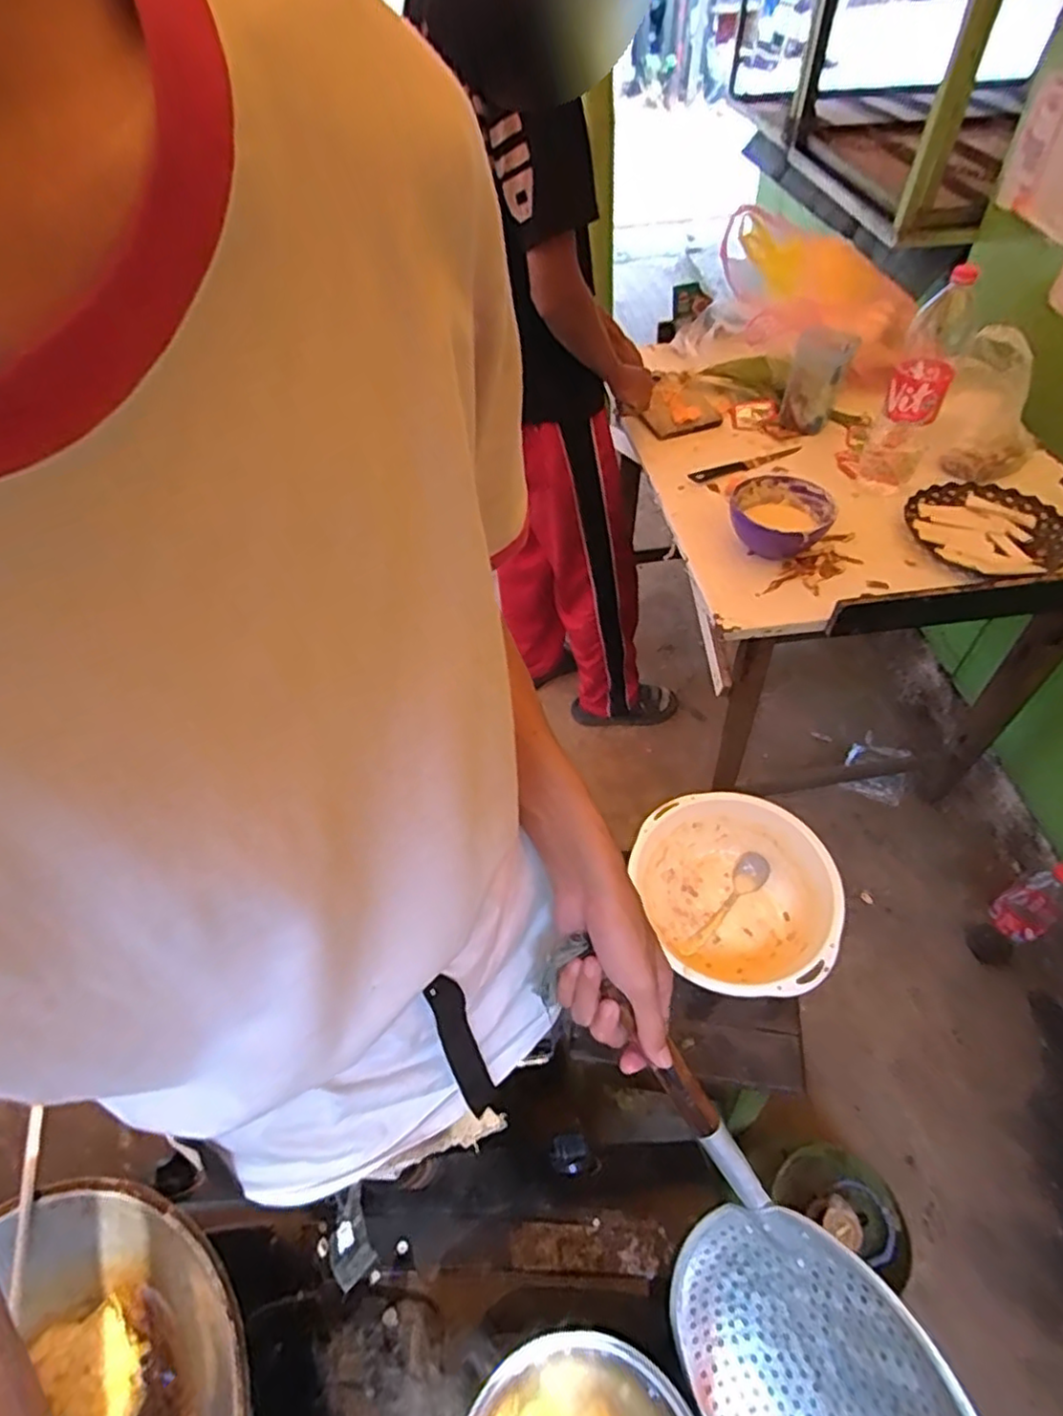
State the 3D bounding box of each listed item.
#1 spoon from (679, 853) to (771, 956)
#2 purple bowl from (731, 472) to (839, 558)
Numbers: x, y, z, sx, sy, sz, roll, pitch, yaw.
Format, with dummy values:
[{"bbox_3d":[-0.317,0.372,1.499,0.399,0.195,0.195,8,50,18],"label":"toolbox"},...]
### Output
[{"bbox_3d":[0.251,0.257,0.865,0.165,0.025,0.042,-37,58,-21],"label":"spoon"},{"bbox_3d":[0.372,-0.285,1.002,0.157,0.075,0.139,21,57,20],"label":"purple bowl"}]

